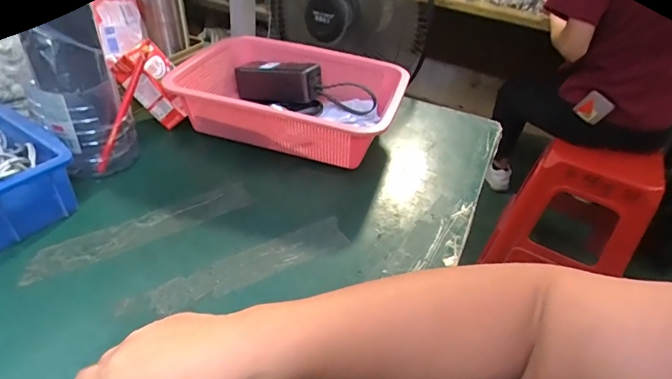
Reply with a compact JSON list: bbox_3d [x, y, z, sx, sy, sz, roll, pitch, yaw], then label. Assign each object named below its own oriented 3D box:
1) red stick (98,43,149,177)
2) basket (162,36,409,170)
[{"bbox_3d":[-0.253,-0.095,0.501,0.013,0.155,0.011,22,2,18],"label":"red stick"},{"bbox_3d":[-0.058,-0.132,0.610,0.292,0.085,0.214,15,39,10],"label":"basket"}]

